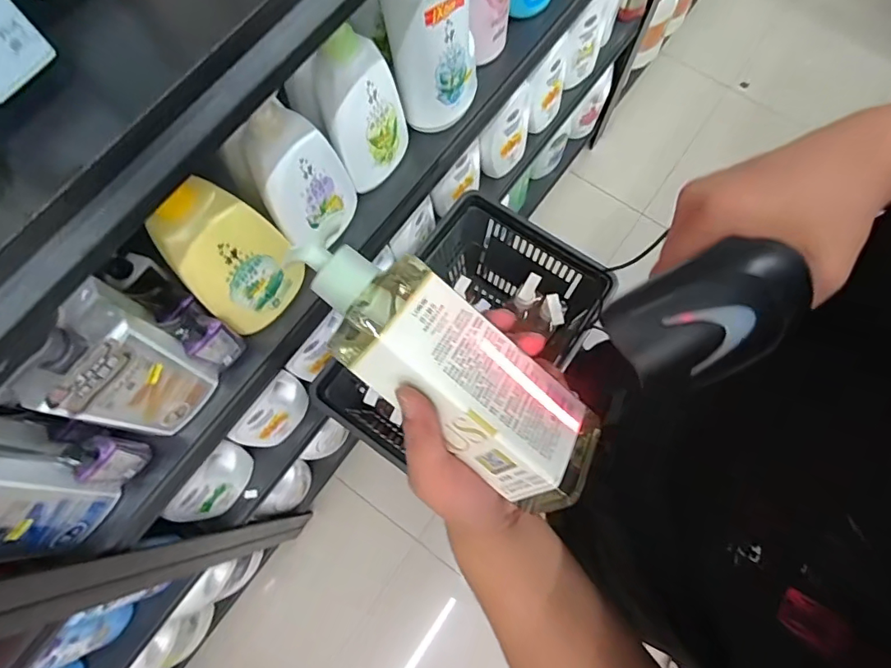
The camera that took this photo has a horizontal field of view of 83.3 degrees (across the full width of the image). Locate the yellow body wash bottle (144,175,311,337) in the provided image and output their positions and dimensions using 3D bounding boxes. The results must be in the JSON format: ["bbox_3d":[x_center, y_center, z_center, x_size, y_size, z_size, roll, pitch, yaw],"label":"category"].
[{"bbox_3d":[-0.213,-0.073,0.516,0.055,0.187,0.113,26,76,8],"label":"yellow body wash bottle"}]

